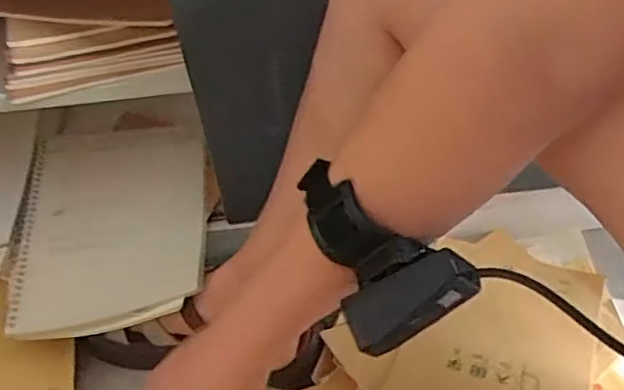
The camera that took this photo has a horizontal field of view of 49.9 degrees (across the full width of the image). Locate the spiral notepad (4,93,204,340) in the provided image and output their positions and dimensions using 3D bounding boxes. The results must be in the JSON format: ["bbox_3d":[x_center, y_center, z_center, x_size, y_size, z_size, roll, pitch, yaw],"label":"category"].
[{"bbox_3d":[-0.219,0.007,0.732,0.200,0.033,0.297,-9,55,2],"label":"spiral notepad"}]

